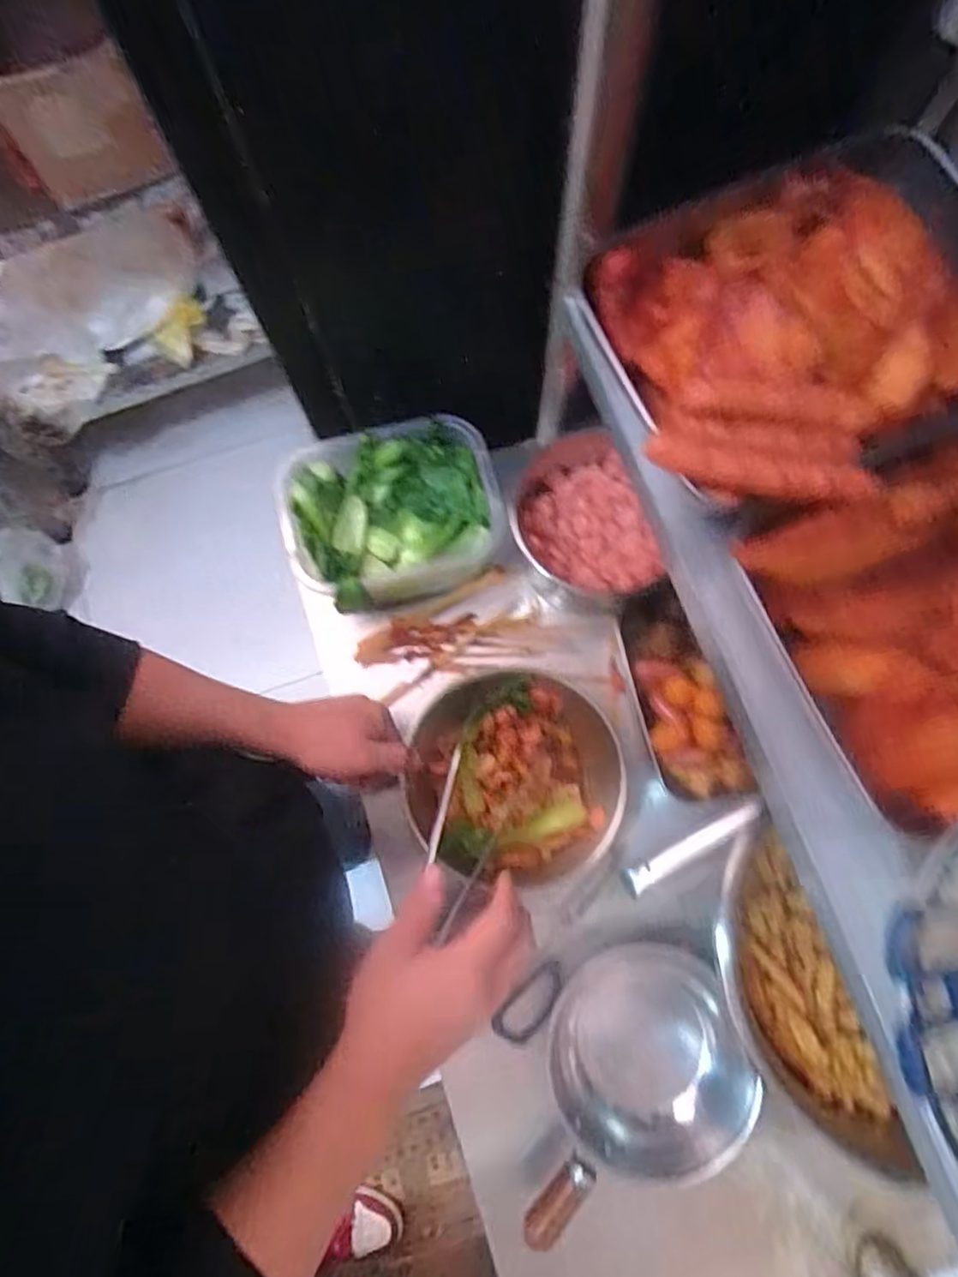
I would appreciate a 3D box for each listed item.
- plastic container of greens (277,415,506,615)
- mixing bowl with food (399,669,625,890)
[{"bbox_3d":[-0.079,-0.105,0.633,0.192,0.102,0.149,-14,76,-3],"label":"plastic container of greens"},{"bbox_3d":[0.035,0.121,0.585,0.184,0.065,0.173,0,76,0],"label":"mixing bowl with food"}]

